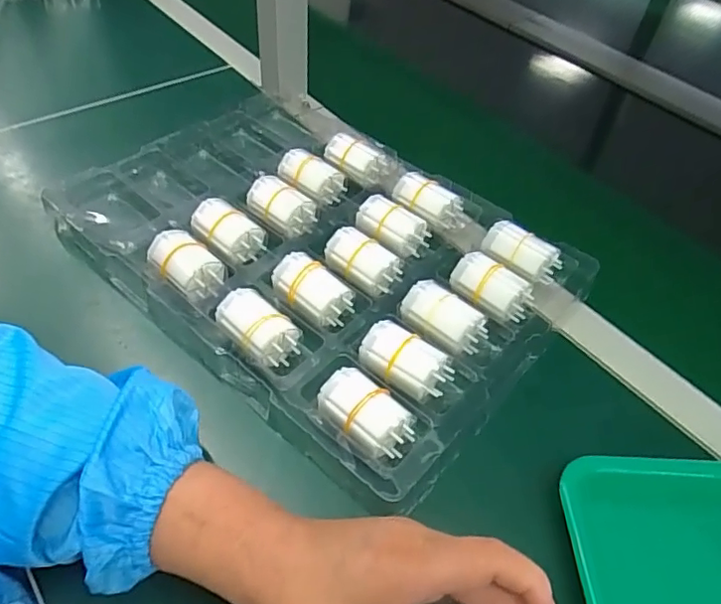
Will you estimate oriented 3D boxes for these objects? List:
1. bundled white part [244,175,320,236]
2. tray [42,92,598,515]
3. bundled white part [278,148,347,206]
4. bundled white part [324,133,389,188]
[{"bbox_3d":[-0.074,-0.082,0.504,0.067,0.041,0.042,39,56,25],"label":"bundled white part"},{"bbox_3d":[-0.049,-0.063,0.489,0.429,0.052,0.286,35,54,22],"label":"tray"},{"bbox_3d":[-0.049,-0.118,0.528,0.062,0.030,0.034,28,52,18],"label":"bundled white part"},{"bbox_3d":[-0.008,-0.144,0.553,0.064,0.028,0.035,25,51,15],"label":"bundled white part"}]

